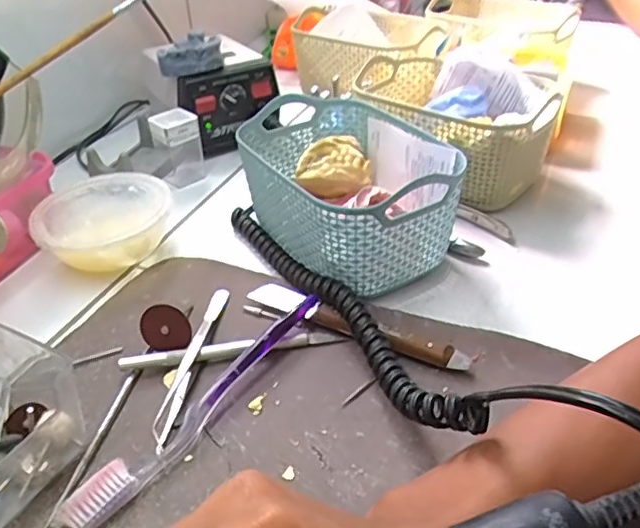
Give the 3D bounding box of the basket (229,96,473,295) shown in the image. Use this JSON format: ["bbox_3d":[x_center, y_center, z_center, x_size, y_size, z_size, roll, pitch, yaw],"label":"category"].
[{"bbox_3d":[0.018,-0.055,0.457,0.117,0.081,0.172,-22,41,-24],"label":"basket"}]

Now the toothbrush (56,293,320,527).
[{"bbox_3d":[-0.060,0.075,0.338,0.018,0.017,0.186,23,44,30],"label":"toothbrush"}]

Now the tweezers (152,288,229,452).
[{"bbox_3d":[-0.078,0.058,0.365,0.012,0.014,0.133,3,37,8],"label":"tweezers"}]

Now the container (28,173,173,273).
[{"bbox_3d":[-0.166,-0.029,0.469,0.098,0.040,0.095,-2,37,1],"label":"container"}]

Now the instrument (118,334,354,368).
[{"bbox_3d":[-0.051,0.053,0.372,0.137,0.013,0.008,-9,37,-9],"label":"instrument"}]

